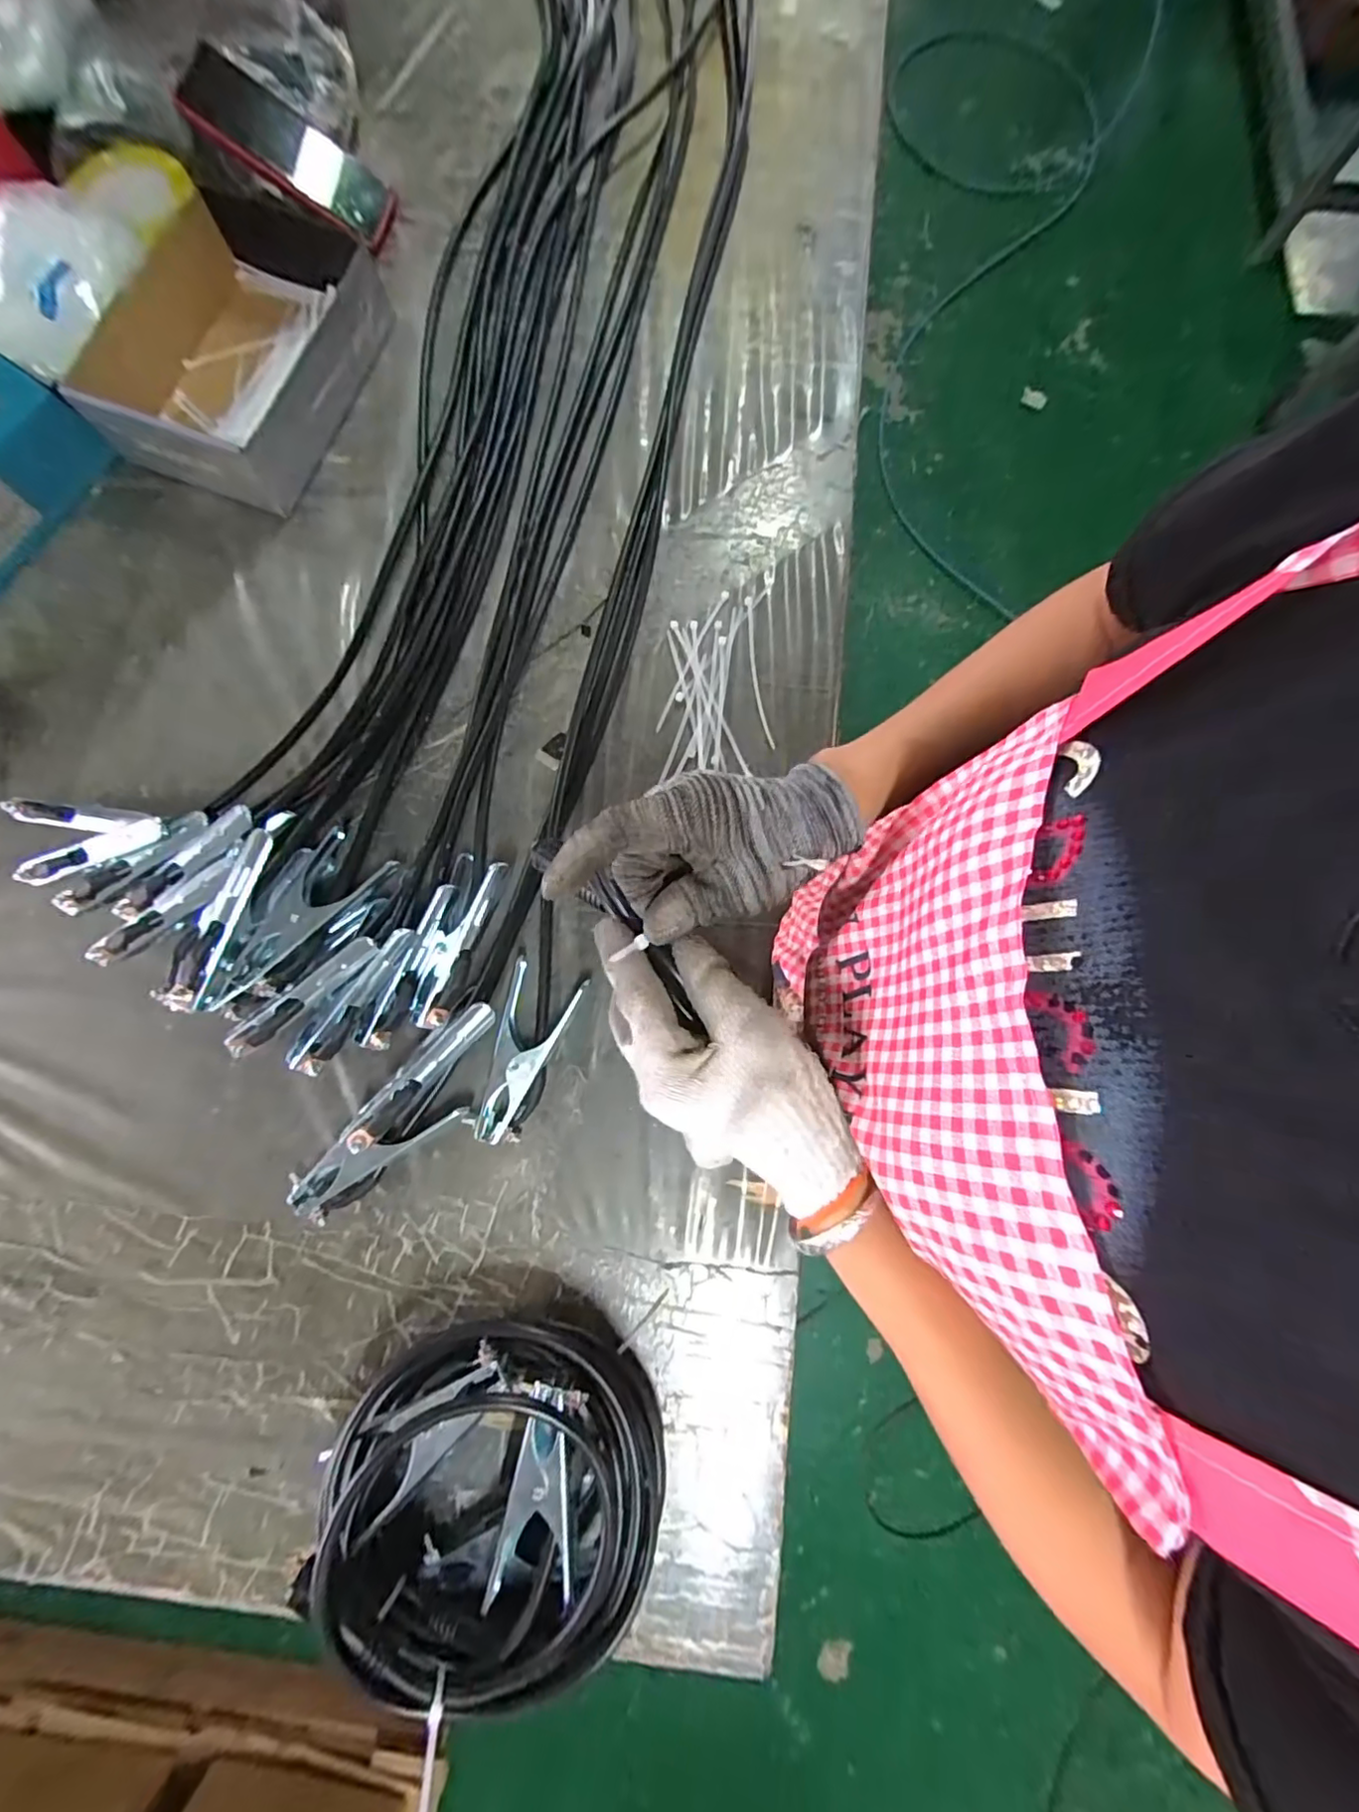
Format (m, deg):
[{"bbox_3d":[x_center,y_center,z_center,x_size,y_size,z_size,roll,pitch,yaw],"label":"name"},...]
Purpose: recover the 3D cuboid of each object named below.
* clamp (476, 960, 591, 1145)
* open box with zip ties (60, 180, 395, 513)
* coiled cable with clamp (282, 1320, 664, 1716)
[{"bbox_3d":[-0.123,0.112,0.463,0.055,0.023,0.130,22,80,3],"label":"clamp"},{"bbox_3d":[-0.407,-0.513,0.549,0.187,0.069,0.249,15,79,1],"label":"open box with zip ties"},{"bbox_3d":[-0.114,0.370,0.378,0.194,0.097,0.176,20,80,2],"label":"coiled cable with clamp"}]

